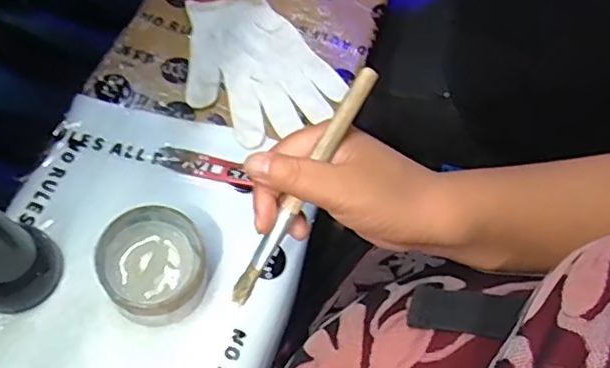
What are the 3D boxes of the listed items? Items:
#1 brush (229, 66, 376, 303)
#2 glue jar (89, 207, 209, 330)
[{"bbox_3d":[-0.002,0.002,0.334,0.012,0.012,0.153,33,98,15],"label":"brush"},{"bbox_3d":[-0.120,0.067,0.464,0.083,0.051,0.080,3,62,-6],"label":"glue jar"}]

